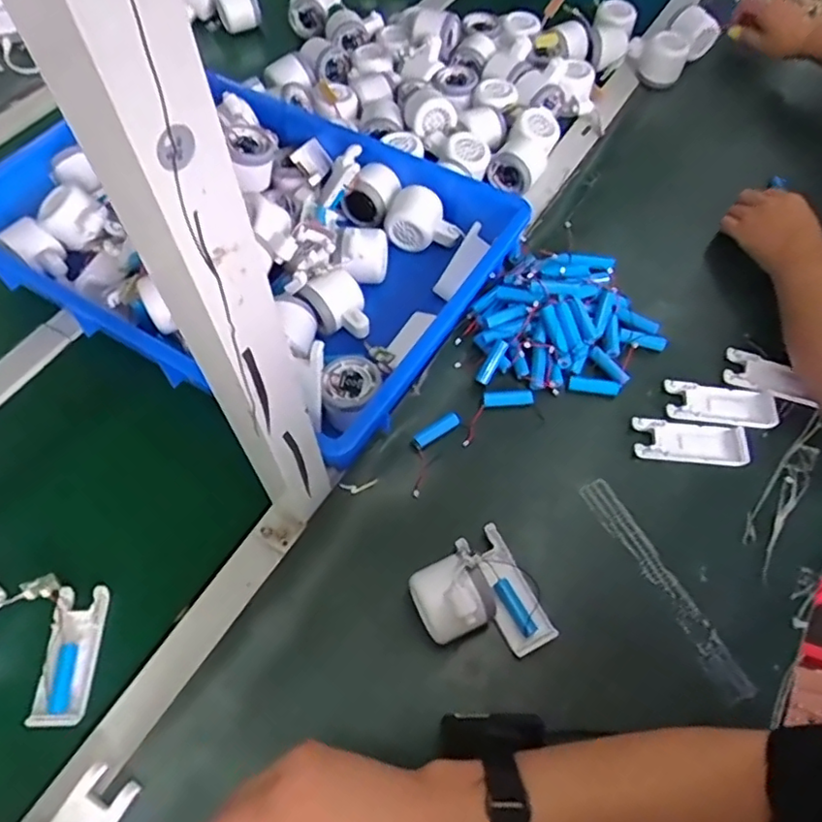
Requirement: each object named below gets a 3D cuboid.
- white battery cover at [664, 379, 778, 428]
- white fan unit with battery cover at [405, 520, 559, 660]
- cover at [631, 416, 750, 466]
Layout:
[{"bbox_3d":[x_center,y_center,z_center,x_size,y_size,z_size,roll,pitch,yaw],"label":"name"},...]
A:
[{"bbox_3d":[0.306,-0.006,0.599,0.104,0.010,0.041,6,60,5],"label":"white battery cover"},{"bbox_3d":[0.055,0.142,0.474,0.097,0.080,0.100,-23,62,-12],"label":"white fan unit with battery cover"},{"bbox_3d":[0.267,0.029,0.579,0.105,0.010,0.040,4,60,4],"label":"cover"}]

